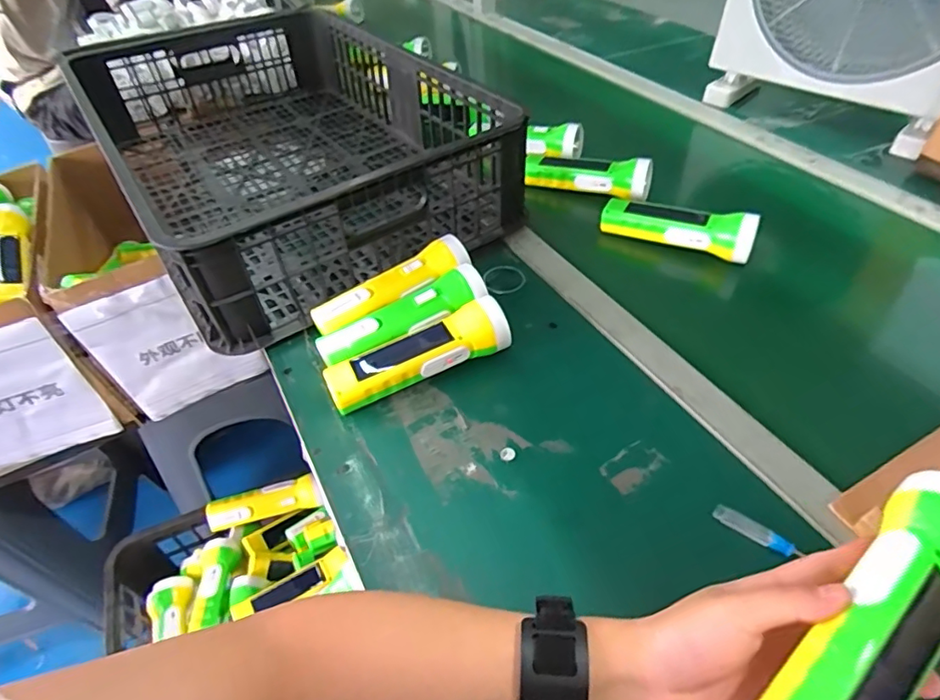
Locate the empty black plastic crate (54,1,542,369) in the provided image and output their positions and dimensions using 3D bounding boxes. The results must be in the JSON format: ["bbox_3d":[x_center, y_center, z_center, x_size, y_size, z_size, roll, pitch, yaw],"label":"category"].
[{"bbox_3d":[-0.254,-0.296,0.754,0.427,0.162,0.642,-30,51,-24],"label":"empty black plastic crate"}]

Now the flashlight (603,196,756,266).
[{"bbox_3d":[0.244,-0.150,0.645,0.173,0.045,0.050,23,51,24],"label":"flashlight"}]

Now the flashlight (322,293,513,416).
[{"bbox_3d":[-0.046,0.005,0.511,0.172,0.045,0.047,-21,47,-16],"label":"flashlight"}]

